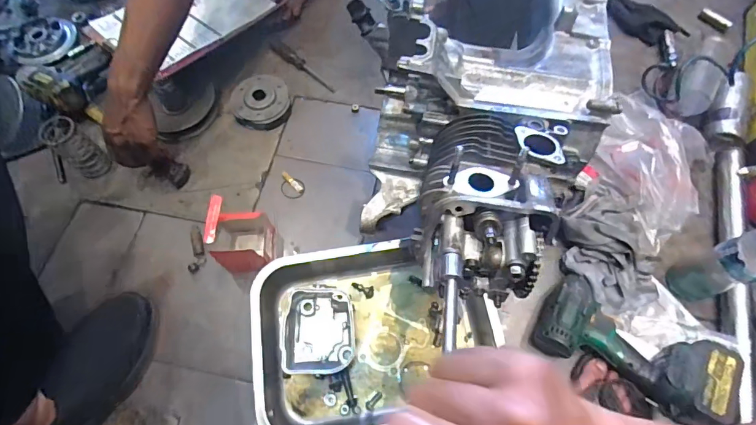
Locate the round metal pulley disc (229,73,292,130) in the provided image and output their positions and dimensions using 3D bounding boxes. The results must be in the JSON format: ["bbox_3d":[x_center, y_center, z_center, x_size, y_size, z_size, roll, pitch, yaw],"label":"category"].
[{"bbox_3d":[-0.225,-0.214,0.807,0.107,0.027,0.122,-12,67,-6],"label":"round metal pulley disc"}]

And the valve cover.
[{"bbox_3d":[-0.089,0.176,0.627,0.104,0.042,0.125,0,66,-1],"label":"valve cover"}]

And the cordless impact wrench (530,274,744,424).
[{"bbox_3d":[0.359,0.187,0.593,0.242,0.085,0.135,27,69,11],"label":"cordless impact wrench"}]

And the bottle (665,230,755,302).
[{"bbox_3d":[0.508,0.071,0.586,0.080,0.230,0.063,-19,68,-9],"label":"bottle"}]

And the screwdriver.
[{"bbox_3d":[-0.151,-0.298,0.849,0.163,0.020,0.027,38,71,14],"label":"screwdriver"}]

